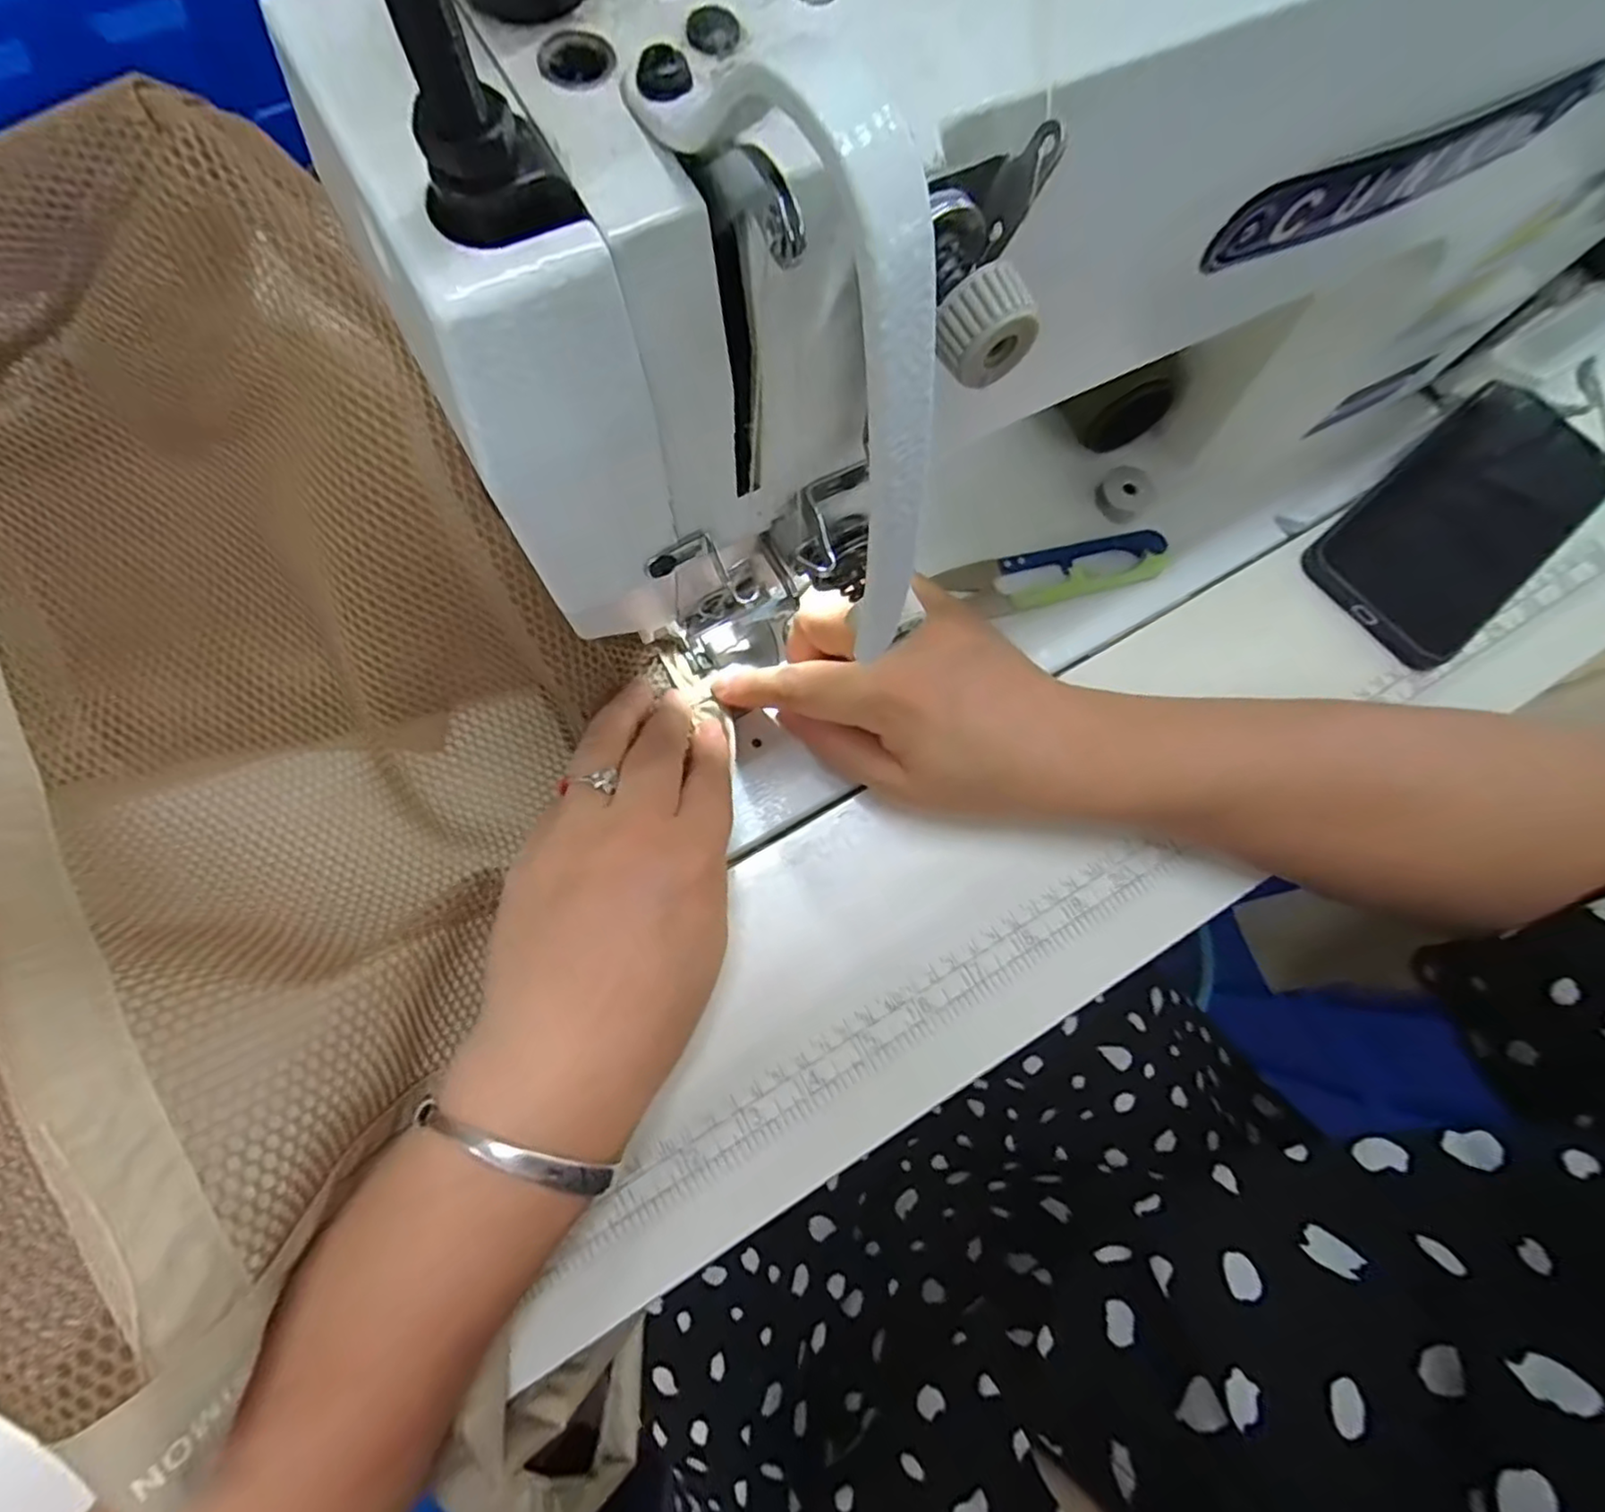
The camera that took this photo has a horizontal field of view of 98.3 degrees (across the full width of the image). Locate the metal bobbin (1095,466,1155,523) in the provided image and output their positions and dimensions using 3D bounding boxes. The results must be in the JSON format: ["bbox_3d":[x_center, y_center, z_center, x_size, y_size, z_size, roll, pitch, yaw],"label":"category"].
[{"bbox_3d":[0.157,-0.128,0.338,0.024,0.012,0.024,38,77,7],"label":"metal bobbin"}]

